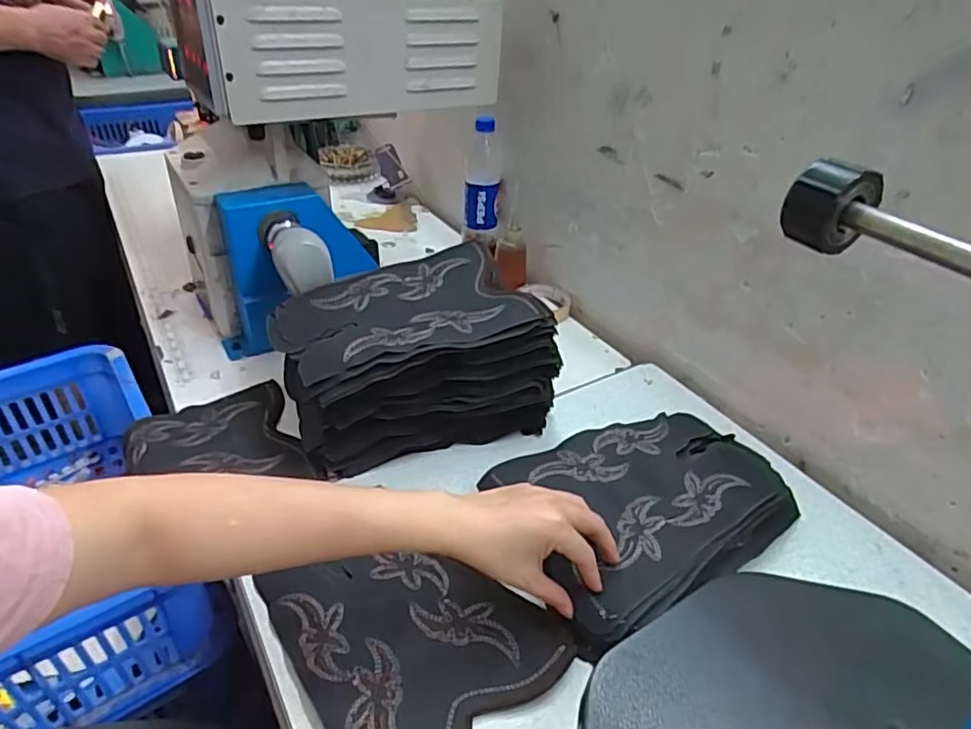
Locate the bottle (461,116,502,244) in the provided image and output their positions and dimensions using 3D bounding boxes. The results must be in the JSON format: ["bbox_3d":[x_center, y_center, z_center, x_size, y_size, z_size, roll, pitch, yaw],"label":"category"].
[{"bbox_3d":[-0.004,-0.282,0.959,0.060,0.192,0.054,4,36,3],"label":"bottle"}]

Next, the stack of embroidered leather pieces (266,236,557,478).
[{"bbox_3d":[-0.079,-0.006,0.662,0.275,0.150,0.171,-7,37,-12],"label":"stack of embroidered leather pieces"}]

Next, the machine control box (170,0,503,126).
[{"bbox_3d":[-0.161,-0.378,0.704,0.349,0.139,0.168,-15,39,-22],"label":"machine control box"}]

